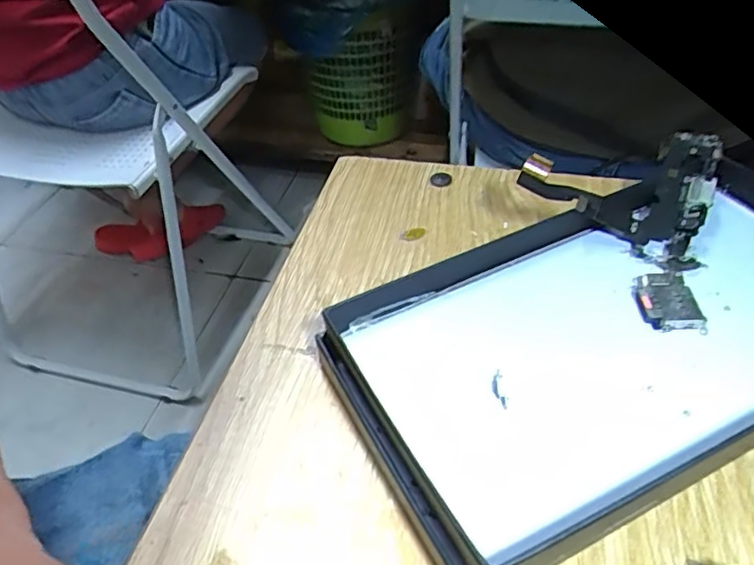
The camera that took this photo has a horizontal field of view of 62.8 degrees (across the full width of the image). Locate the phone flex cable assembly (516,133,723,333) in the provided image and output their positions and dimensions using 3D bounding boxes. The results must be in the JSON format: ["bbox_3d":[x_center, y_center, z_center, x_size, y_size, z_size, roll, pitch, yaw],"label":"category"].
[{"bbox_3d":[0.089,-0.027,0.235,0.070,0.017,0.095,12,45,20],"label":"phone flex cable assembly"}]

